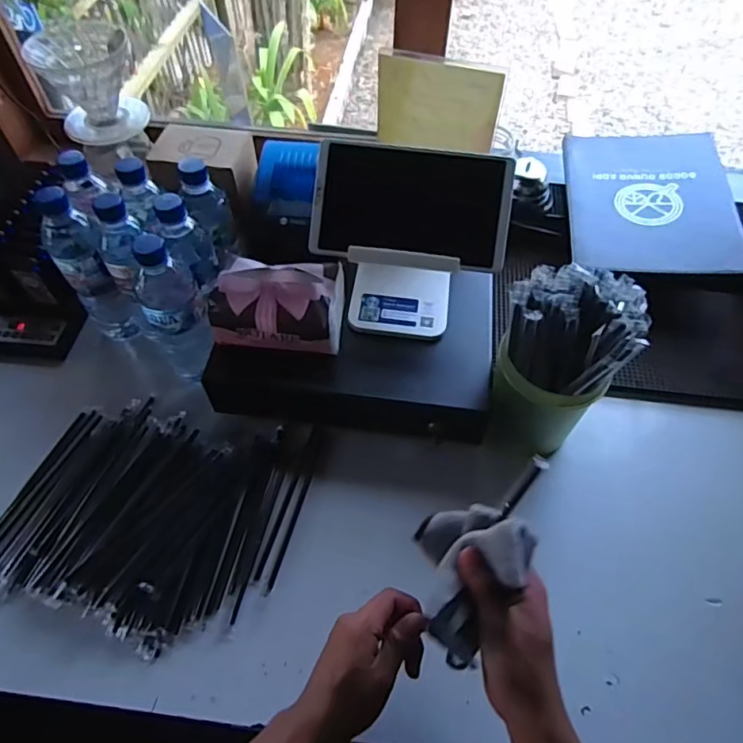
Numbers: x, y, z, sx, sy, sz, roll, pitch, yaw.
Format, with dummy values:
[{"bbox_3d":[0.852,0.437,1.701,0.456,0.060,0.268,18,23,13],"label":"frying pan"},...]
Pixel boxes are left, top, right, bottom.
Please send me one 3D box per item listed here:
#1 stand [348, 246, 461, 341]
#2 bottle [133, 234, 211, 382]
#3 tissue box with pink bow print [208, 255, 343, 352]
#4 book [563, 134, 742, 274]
[{"bbox_3d":[0.038,-0.117,0.625,0.118,0.109,0.112,8,56,4],"label":"stand"},{"bbox_3d":[-0.227,-0.065,0.618,0.058,0.227,0.059,-22,59,-15],"label":"bottle"},{"bbox_3d":[-0.105,-0.077,0.600,0.142,0.064,0.086,1,56,0],"label":"tissue box with pink bow print"},{"bbox_3d":[0.418,-0.264,0.801,0.228,0.014,0.292,3,59,10],"label":"book"}]

